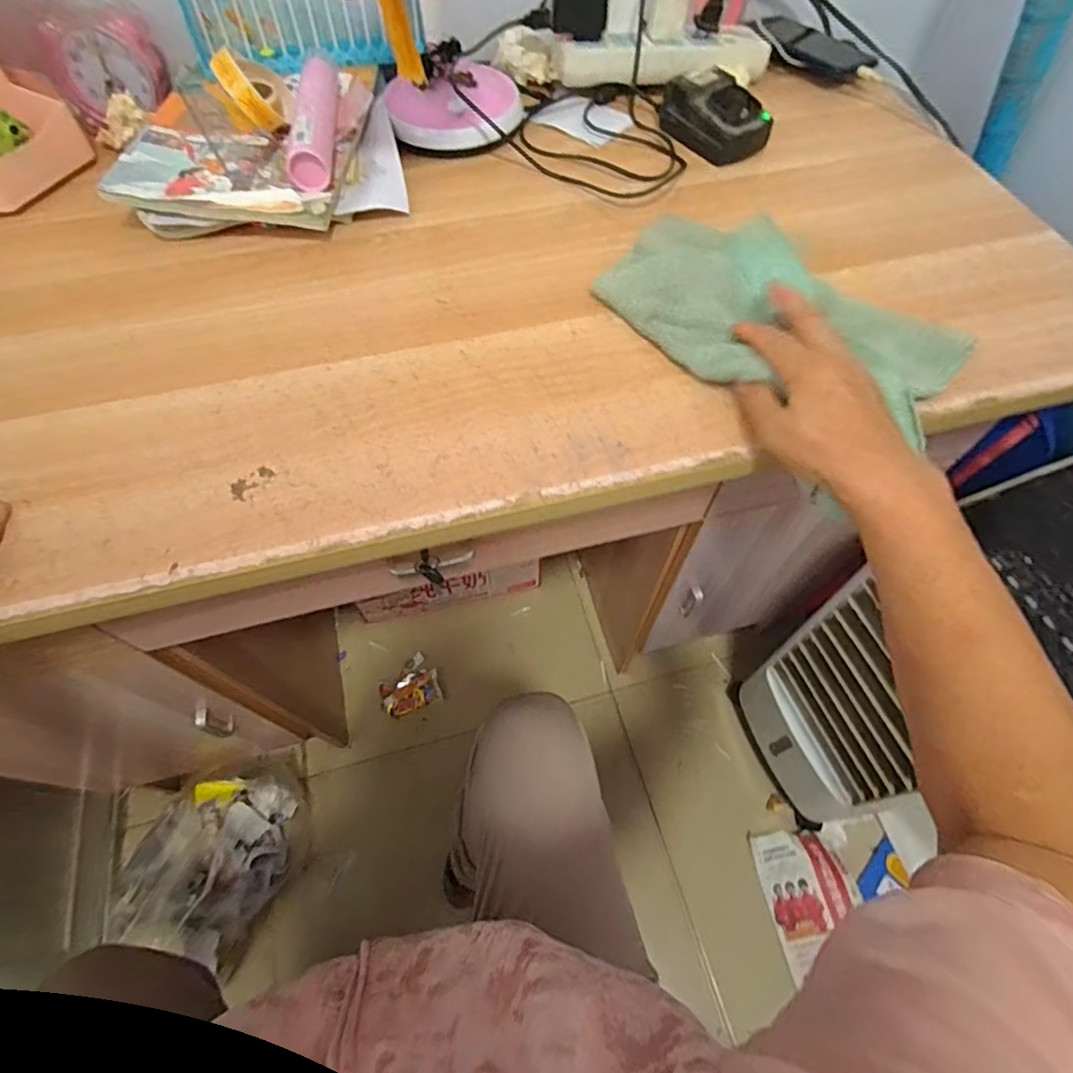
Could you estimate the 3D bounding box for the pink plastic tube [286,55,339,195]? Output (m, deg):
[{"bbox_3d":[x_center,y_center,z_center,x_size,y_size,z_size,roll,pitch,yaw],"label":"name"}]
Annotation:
[{"bbox_3d":[-0.199,-0.380,0.513,0.032,0.031,0.176,-6,61,-3],"label":"pink plastic tube"}]

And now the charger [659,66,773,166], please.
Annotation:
[{"bbox_3d":[0.176,-0.416,0.564,0.068,0.040,0.106,-27,64,-14],"label":"charger"}]

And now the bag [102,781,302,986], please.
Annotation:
[{"bbox_3d":[-0.462,0.464,0.819,0.179,0.150,0.244,19,63,11],"label":"bag"}]

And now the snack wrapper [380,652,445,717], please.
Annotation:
[{"bbox_3d":[-0.225,0.264,1.006,0.099,0.022,0.081,-23,63,-12],"label":"snack wrapper"}]

